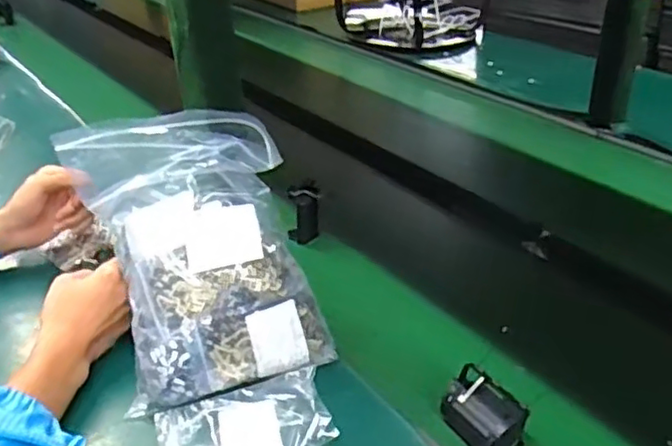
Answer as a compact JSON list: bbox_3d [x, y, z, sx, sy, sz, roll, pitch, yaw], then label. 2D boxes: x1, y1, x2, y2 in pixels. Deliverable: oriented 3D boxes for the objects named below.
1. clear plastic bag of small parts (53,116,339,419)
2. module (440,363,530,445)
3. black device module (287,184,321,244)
[{"bbox_3d":[-0.122,0.030,0.588,0.202,0.257,0.104,-11,-1,-8],"label":"clear plastic bag of small parts"},{"bbox_3d":[0.124,0.162,0.555,0.045,0.038,0.071,-20,38,-24],"label":"module"},{"bbox_3d":[-0.042,-0.010,0.840,0.041,0.072,0.037,-6,34,-6],"label":"black device module"}]

